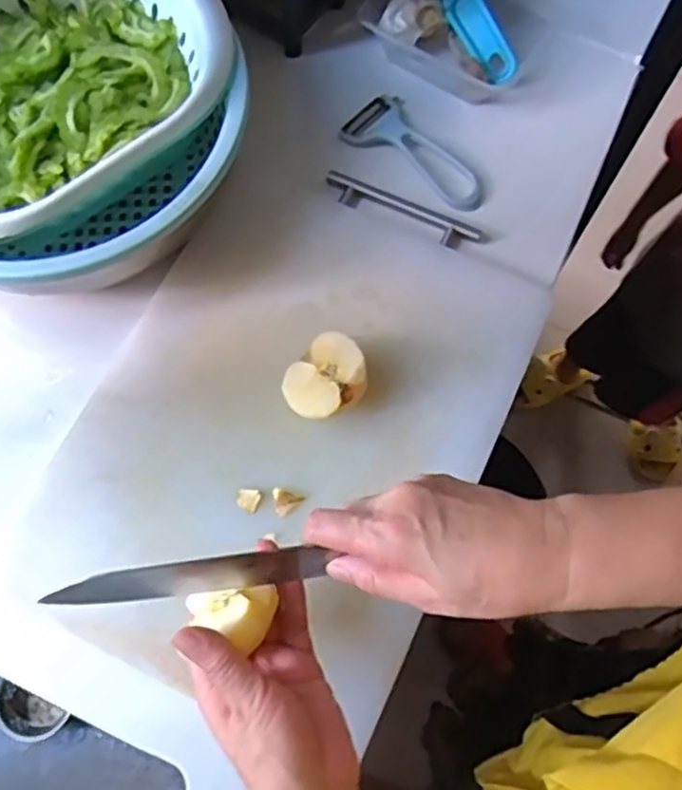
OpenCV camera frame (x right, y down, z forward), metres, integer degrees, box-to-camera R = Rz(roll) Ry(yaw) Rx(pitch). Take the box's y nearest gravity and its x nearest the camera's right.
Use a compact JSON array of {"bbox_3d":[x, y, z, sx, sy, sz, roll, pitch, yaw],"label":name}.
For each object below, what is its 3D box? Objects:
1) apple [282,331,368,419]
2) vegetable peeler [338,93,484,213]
[{"bbox_3d":[-0.010,-0.010,0.529,0.055,0.035,0.065,38,76,12],"label":"apple"},{"bbox_3d":[0.072,-0.221,0.632,0.141,0.023,0.062,38,76,12],"label":"vegetable peeler"}]

